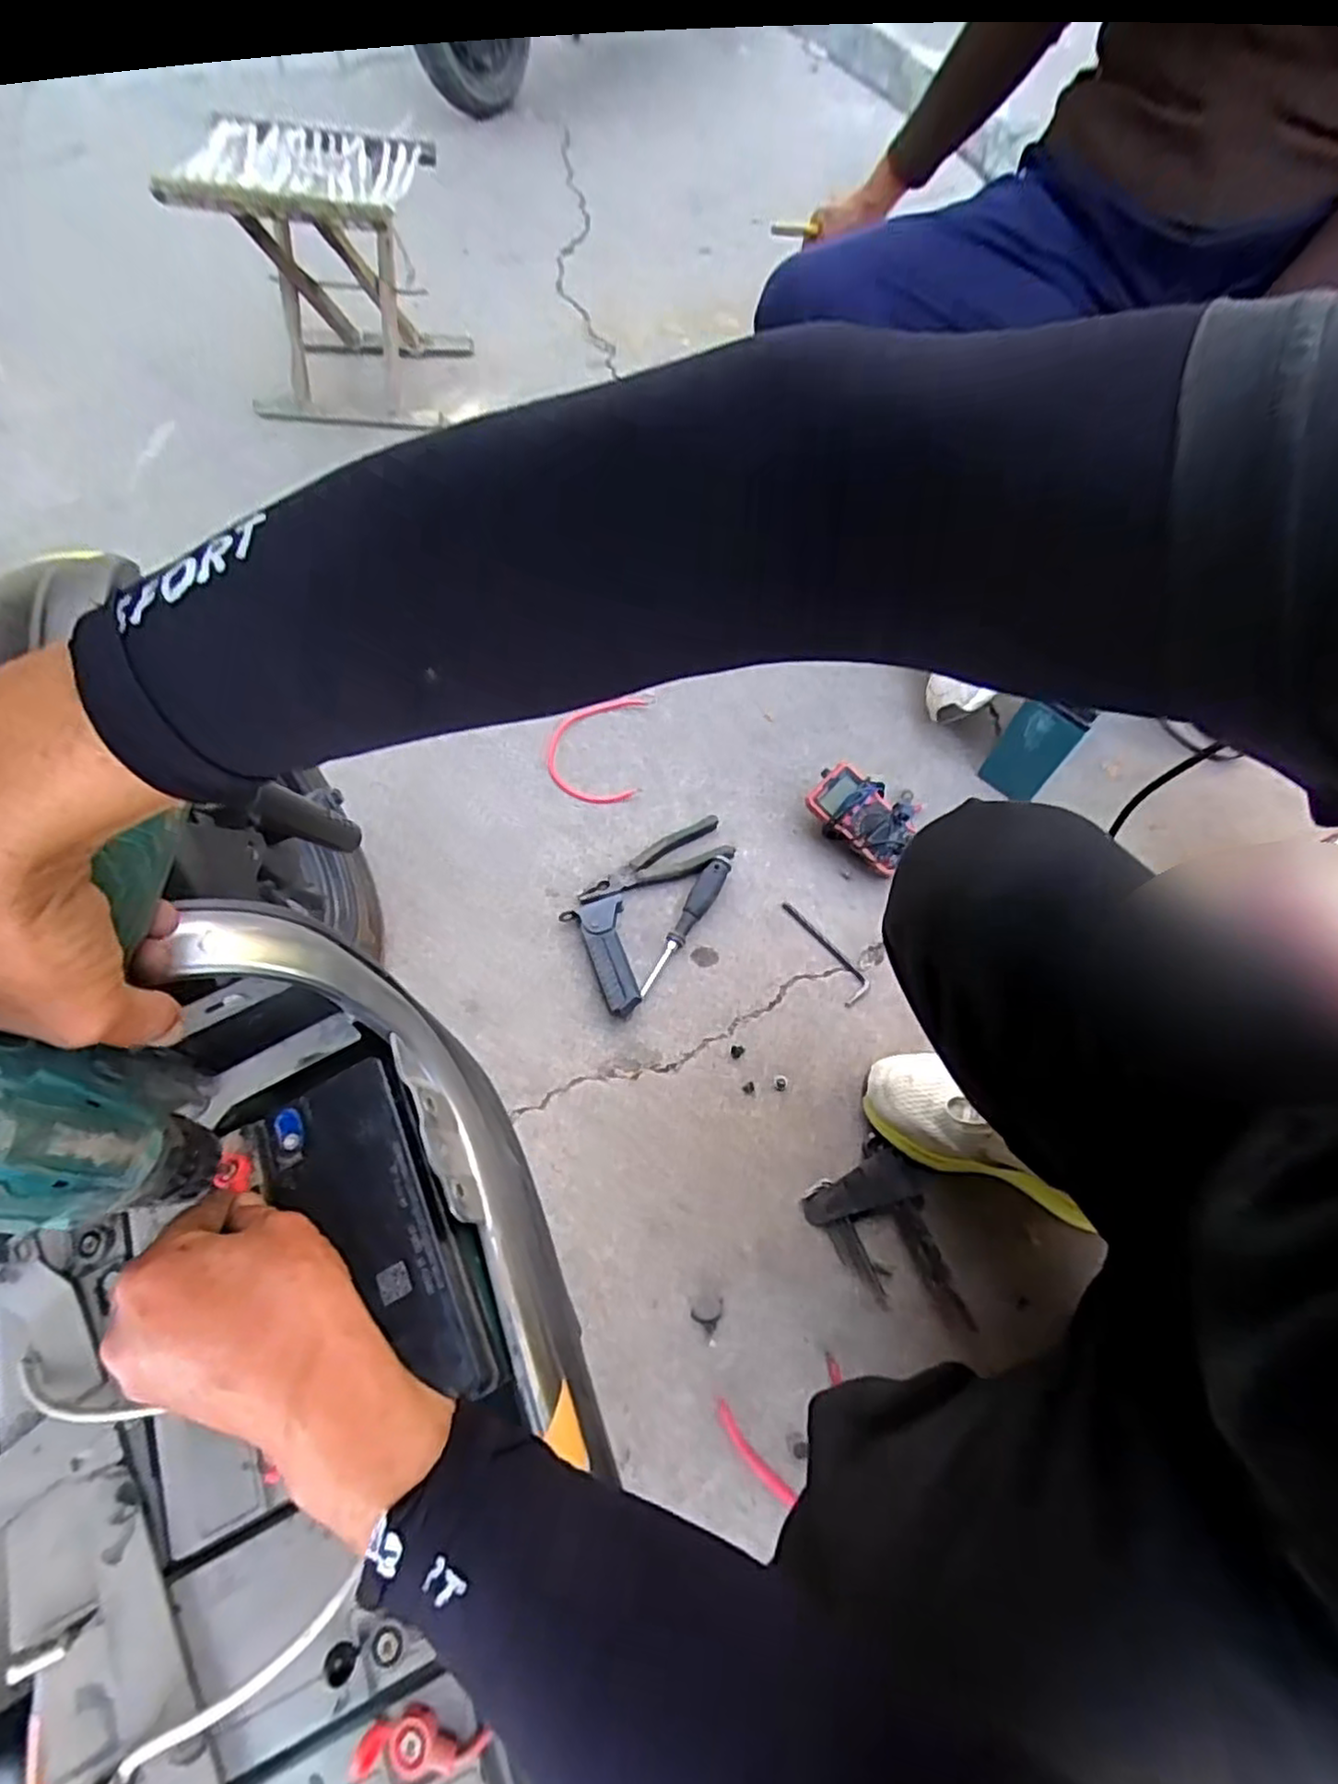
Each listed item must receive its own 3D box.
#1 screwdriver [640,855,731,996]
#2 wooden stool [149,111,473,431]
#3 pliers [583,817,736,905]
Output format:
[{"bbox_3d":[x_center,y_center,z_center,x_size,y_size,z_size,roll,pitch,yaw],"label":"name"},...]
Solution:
[{"bbox_3d":[0.023,0.034,0.797,0.026,0.027,0.184,29,73,10],"label":"screwdriver"},{"bbox_3d":[-0.469,-0.869,1.022,0.291,0.299,0.230,14,65,4],"label":"wooden stool"},{"bbox_3d":[-0.016,-0.031,0.835,0.189,0.030,0.057,-24,66,-15],"label":"pliers"}]

